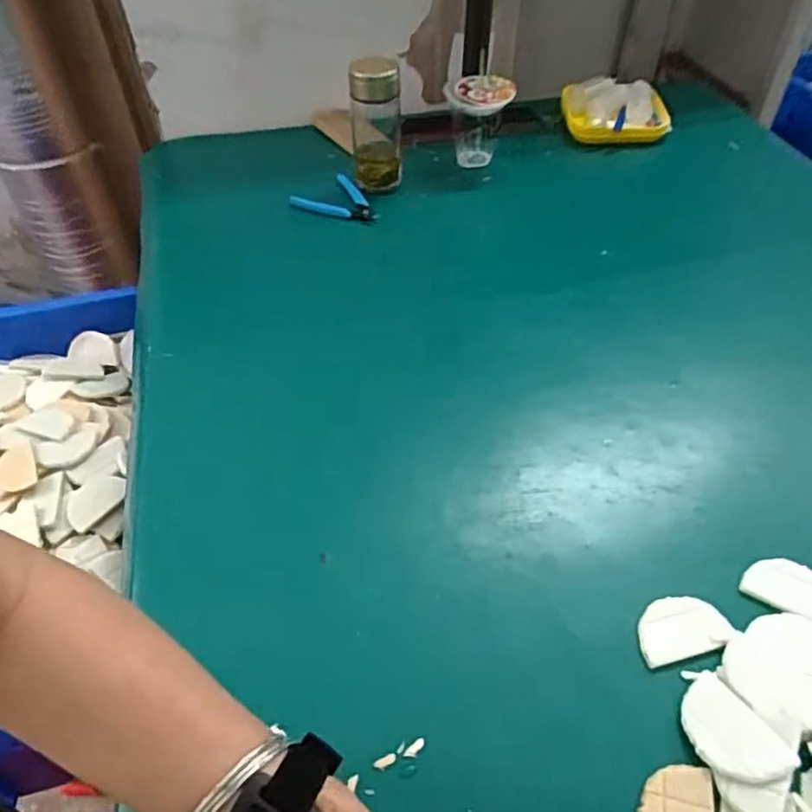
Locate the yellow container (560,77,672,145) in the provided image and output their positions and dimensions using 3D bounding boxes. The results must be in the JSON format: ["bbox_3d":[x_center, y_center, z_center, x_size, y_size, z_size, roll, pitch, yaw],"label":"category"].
[{"bbox_3d":[0.327,-0.458,0.992,0.166,0.052,0.136,6,48,9],"label":"yellow container"}]

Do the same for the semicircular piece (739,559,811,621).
[{"bbox_3d":[0.297,0.138,0.477,0.077,0.004,0.044,20,52,20],"label":"semicircular piece"}]

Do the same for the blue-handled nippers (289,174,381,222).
[{"bbox_3d":[-0.087,-0.286,0.872,0.124,0.017,0.079,15,50,16],"label":"blue-handled nippers"}]

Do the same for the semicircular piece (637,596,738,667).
[{"bbox_3d":[0.199,0.160,0.461,0.068,0.004,0.042,-13,48,-8],"label":"semicircular piece"}]

